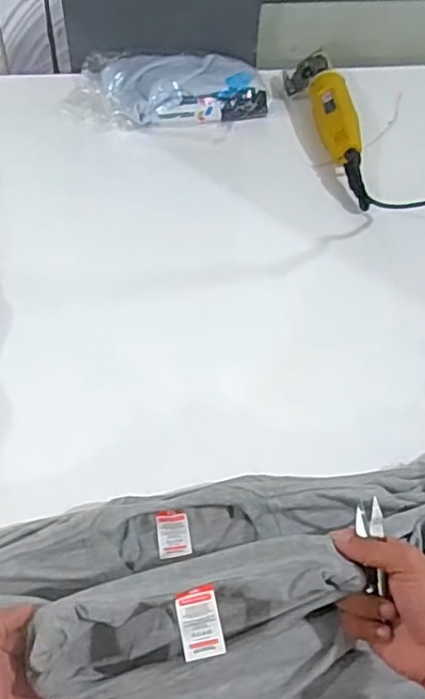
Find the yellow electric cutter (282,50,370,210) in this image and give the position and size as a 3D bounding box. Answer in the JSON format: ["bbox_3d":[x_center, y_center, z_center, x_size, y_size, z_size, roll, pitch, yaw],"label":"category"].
[{"bbox_3d":[0.195,-0.366,0.993,0.069,0.061,0.341,-10,56,-11],"label":"yellow electric cutter"}]

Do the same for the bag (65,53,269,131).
[{"bbox_3d":[-0.070,-0.426,1.023,0.320,0.060,0.150,3,54,-2],"label":"bag"}]

